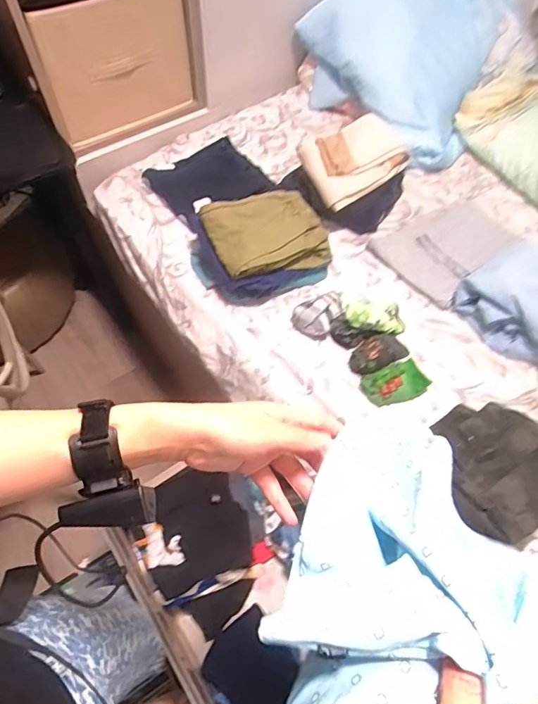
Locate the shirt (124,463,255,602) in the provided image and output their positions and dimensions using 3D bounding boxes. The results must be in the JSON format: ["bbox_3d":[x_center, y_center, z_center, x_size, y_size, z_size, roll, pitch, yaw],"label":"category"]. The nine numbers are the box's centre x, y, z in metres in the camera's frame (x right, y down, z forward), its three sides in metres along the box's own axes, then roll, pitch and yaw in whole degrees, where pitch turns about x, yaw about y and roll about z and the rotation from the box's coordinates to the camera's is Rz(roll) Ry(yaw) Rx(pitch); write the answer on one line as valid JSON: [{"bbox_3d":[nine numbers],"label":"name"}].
[{"bbox_3d":[-0.163,0.363,0.978,0.221,0.032,0.217,-18,62,-12],"label":"shirt"}]

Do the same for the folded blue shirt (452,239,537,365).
[{"bbox_3d":[0.560,-0.112,0.959,0.303,0.095,0.248,-23,63,-14],"label":"folded blue shirt"}]

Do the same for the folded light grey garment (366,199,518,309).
[{"bbox_3d":[0.399,-0.252,1.070,0.279,0.031,0.212,-38,68,-21],"label":"folded light grey garment"}]

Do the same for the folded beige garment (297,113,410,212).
[{"bbox_3d":[0.185,-0.424,1.049,0.216,0.077,0.150,-27,64,-16],"label":"folded beige garment"}]

